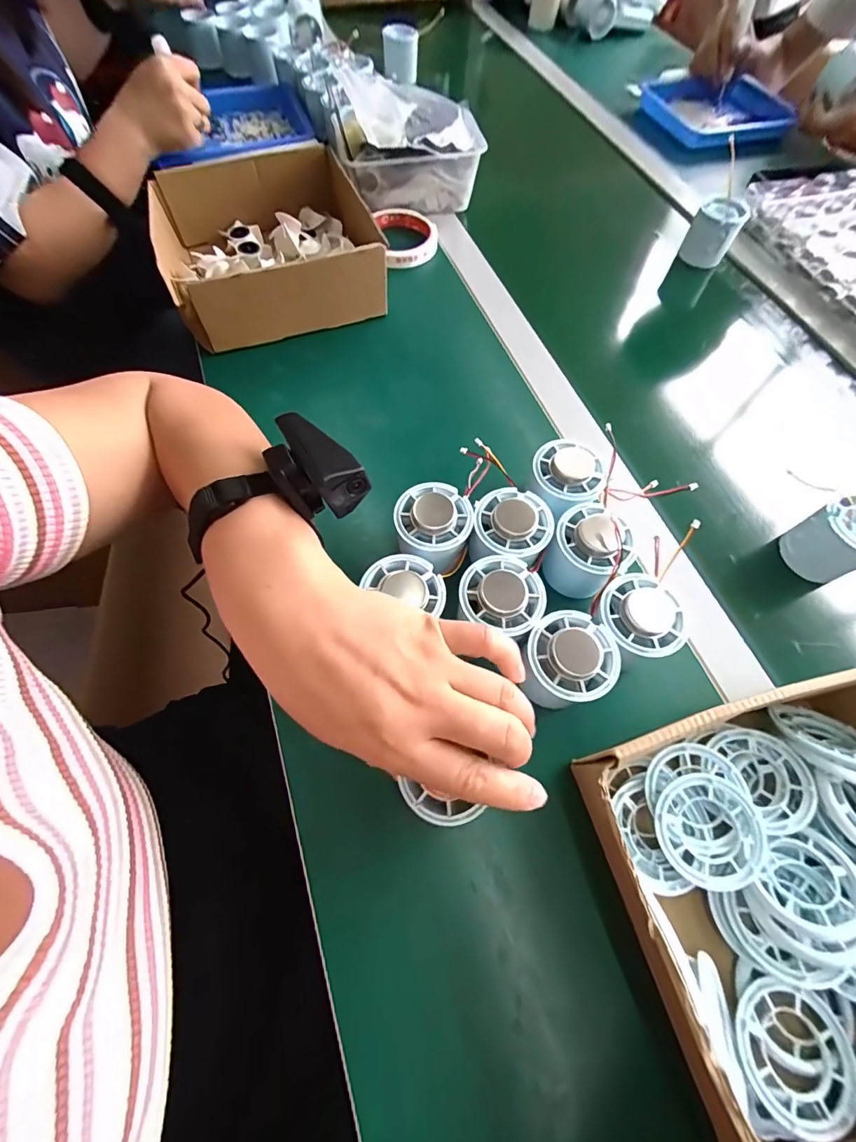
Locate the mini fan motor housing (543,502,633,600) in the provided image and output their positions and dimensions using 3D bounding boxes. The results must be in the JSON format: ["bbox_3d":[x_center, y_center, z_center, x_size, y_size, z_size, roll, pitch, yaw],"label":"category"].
[{"bbox_3d":[0.115,-0.013,0.318,0.050,0.044,0.054,1,63,-1],"label":"mini fan motor housing"}]

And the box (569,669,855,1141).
[{"bbox_3d":[0.204,0.168,0.229,0.205,0.071,0.189,-13,64,-8],"label":"box"}]

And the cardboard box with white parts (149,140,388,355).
[{"bbox_3d":[-0.165,-0.339,0.458,0.208,0.074,0.213,-17,65,-10],"label":"cardboard box with white parts"}]

